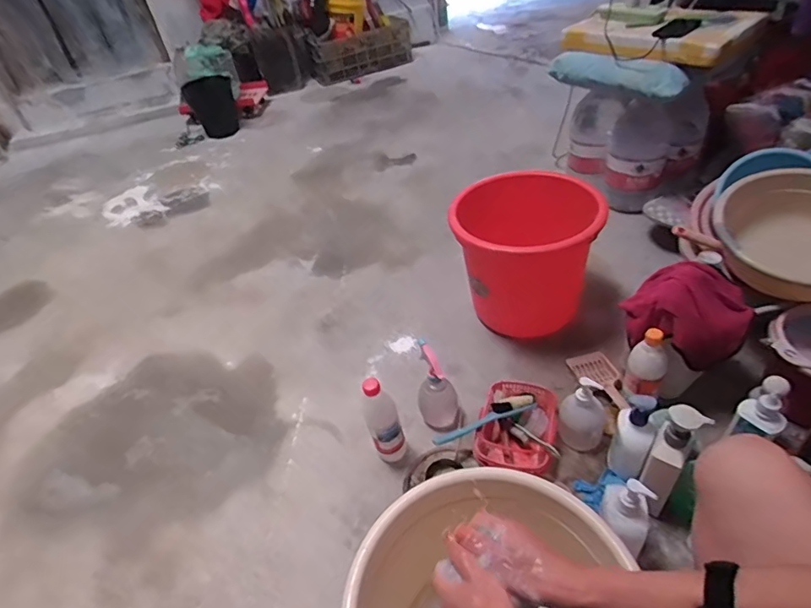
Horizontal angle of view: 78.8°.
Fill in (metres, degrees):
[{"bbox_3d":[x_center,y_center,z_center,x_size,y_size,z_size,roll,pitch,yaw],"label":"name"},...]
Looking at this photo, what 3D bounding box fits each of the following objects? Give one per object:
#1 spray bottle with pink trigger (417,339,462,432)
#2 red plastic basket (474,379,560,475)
[{"bbox_3d":[0.068,0.173,1.032,0.088,0.193,0.085,-4,41,5],"label":"spray bottle with pink trigger"},{"bbox_3d":[0.224,0.243,0.997,0.149,0.068,0.212,4,42,13],"label":"red plastic basket"}]

